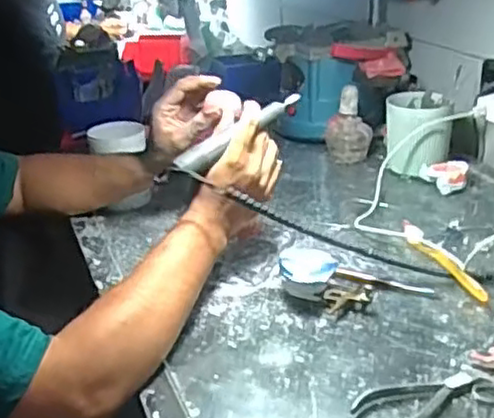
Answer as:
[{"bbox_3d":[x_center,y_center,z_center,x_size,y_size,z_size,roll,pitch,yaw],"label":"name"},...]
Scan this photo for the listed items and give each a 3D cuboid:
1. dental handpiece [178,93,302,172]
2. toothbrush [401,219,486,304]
[{"bbox_3d":[-0.005,-0.086,0.764,0.167,0.020,0.019,-35,36,-24],"label":"dental handpiece"},{"bbox_3d":[0.222,0.056,0.796,0.020,0.016,0.189,-9,25,-13],"label":"toothbrush"}]

